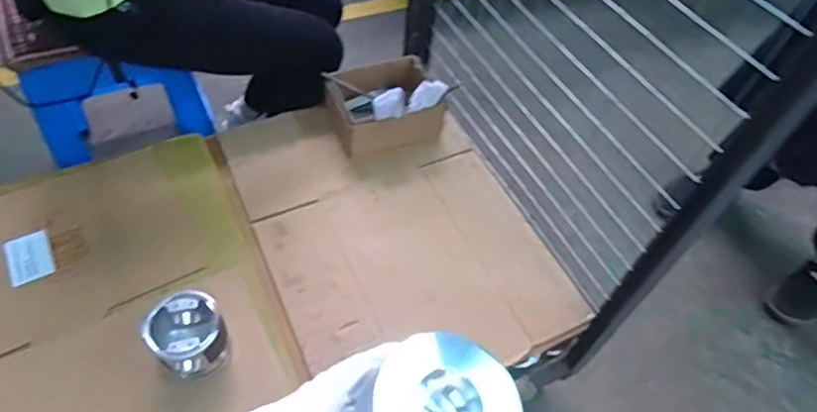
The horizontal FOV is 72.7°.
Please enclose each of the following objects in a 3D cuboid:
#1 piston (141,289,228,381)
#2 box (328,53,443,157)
[{"bbox_3d":[-0.312,0.190,0.800,0.096,0.113,0.092,2,54,-3],"label":"piston"},{"bbox_3d":[-0.045,-0.199,1.090,0.206,0.118,0.164,-18,57,-17],"label":"box"}]

